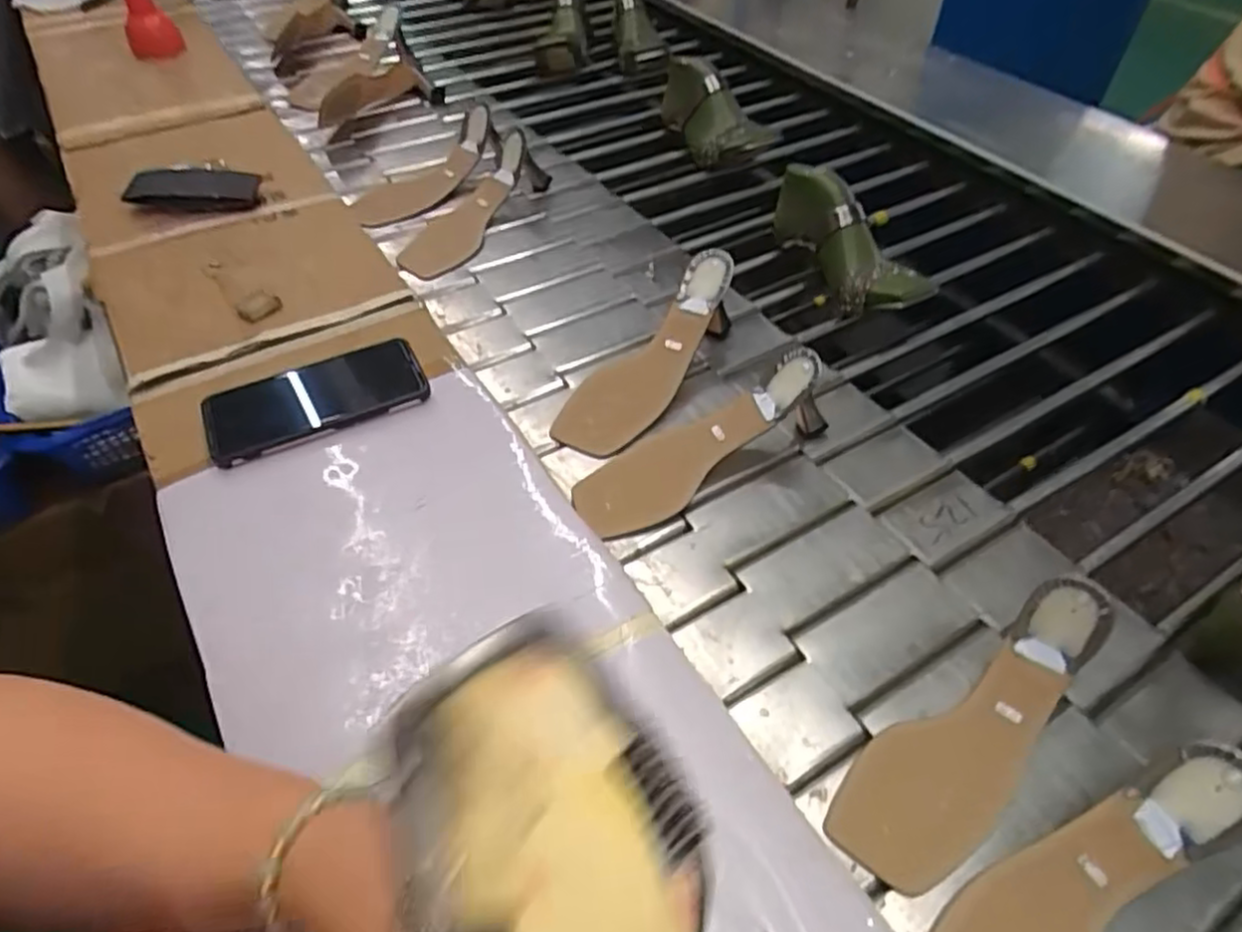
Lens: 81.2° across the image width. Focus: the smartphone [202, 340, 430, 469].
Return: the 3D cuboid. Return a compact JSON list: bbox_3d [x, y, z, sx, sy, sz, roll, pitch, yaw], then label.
[{"bbox_3d":[-0.241,-0.055,0.572,0.161,0.012,0.079,-21,53,-18],"label":"smartphone"}]

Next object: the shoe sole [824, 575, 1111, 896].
[{"bbox_3d":[0.213,0.156,0.430,0.208,0.043,0.071,-42,60,-12],"label":"shoe sole"}]

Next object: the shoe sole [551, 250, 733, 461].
[{"bbox_3d":[0.027,-0.096,0.640,0.074,0.032,0.218,32,76,24],"label":"shoe sole"}]

